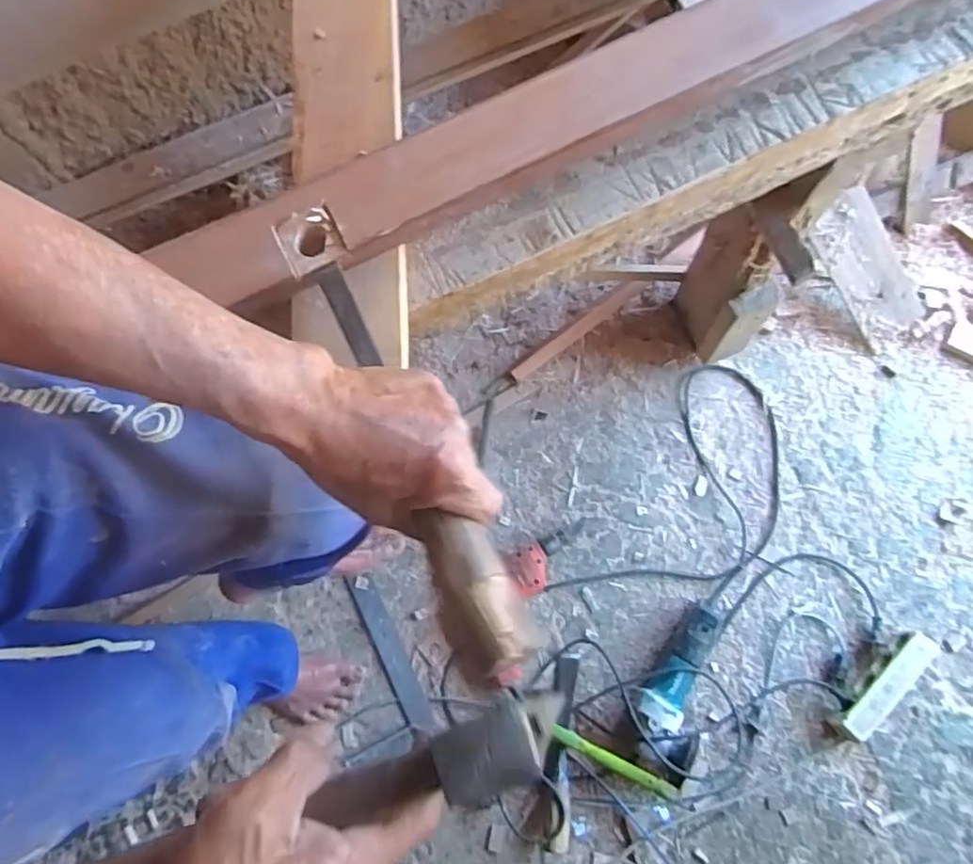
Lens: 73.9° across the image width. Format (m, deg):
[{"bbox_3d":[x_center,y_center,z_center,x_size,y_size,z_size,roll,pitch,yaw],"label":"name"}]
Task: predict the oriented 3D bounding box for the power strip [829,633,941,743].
[{"bbox_3d":[0.621,0.399,1.016,0.194,0.077,0.048,-44,77,-10],"label":"power strip"}]

